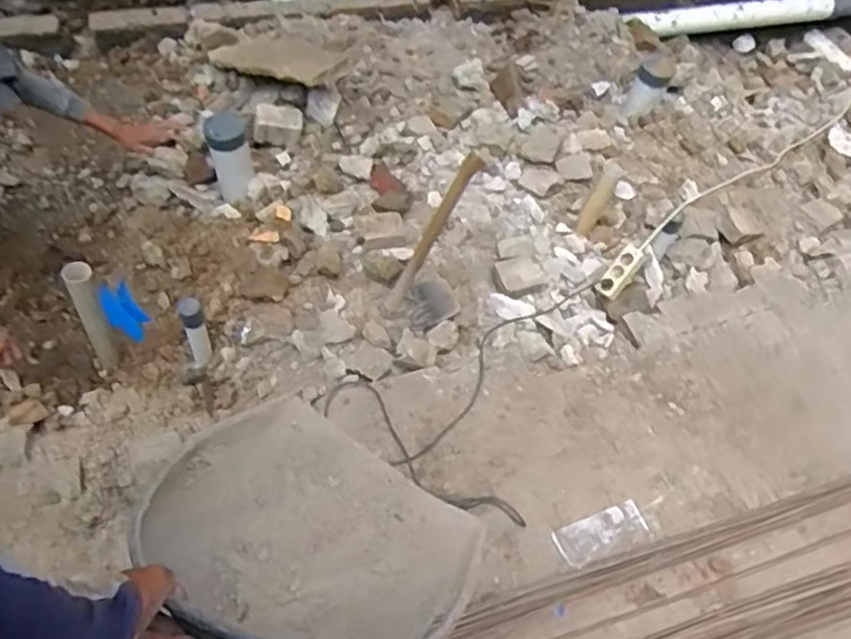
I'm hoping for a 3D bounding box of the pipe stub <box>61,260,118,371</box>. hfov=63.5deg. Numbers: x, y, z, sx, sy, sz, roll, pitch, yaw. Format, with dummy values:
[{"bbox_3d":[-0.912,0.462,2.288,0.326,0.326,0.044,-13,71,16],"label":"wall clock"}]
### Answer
[{"bbox_3d":[-0.831,0.006,1.736,0.074,0.419,0.076,-31,63,-24],"label":"pipe stub"}]

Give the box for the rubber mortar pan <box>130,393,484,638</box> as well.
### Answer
[{"bbox_3d":[-0.137,0.261,0.858,0.381,0.148,0.376,32,41,10],"label":"rubber mortar pan"}]

